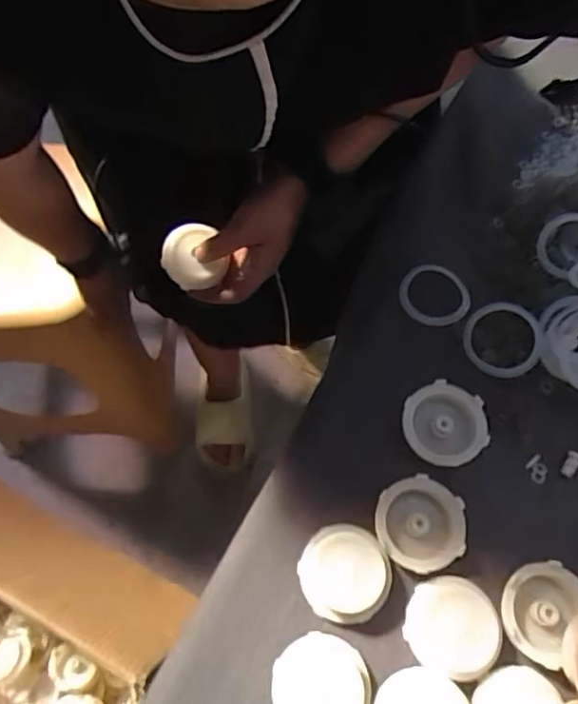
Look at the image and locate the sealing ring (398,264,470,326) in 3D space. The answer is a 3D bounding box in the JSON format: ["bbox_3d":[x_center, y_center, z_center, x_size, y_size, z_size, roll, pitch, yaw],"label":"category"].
[{"bbox_3d":[0.109,-0.043,0.444,0.050,0.006,0.052,1,65,-2],"label":"sealing ring"}]

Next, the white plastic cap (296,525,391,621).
[{"bbox_3d":[0.033,0.132,0.354,0.053,0.011,0.053,-5,75,20],"label":"white plastic cap"}]

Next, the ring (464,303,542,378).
[{"bbox_3d":[0.150,-0.009,0.414,0.050,0.005,0.052,-2,83,14],"label":"ring"}]

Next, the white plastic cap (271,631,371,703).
[{"bbox_3d":[0.018,0.190,0.333,0.053,0.009,0.055,1,65,-2],"label":"white plastic cap"}]

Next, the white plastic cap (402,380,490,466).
[{"bbox_3d":[0.103,0.050,0.394,0.054,0.018,0.051,1,65,-2],"label":"white plastic cap"}]

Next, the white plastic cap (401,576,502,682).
[{"bbox_3d":[0.095,0.159,0.344,0.050,0.015,0.051,1,65,-2],"label":"white plastic cap"}]

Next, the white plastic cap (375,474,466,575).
[{"bbox_3d":[0.081,0.107,0.366,0.054,0.015,0.055,1,65,-2],"label":"white plastic cap"}]

